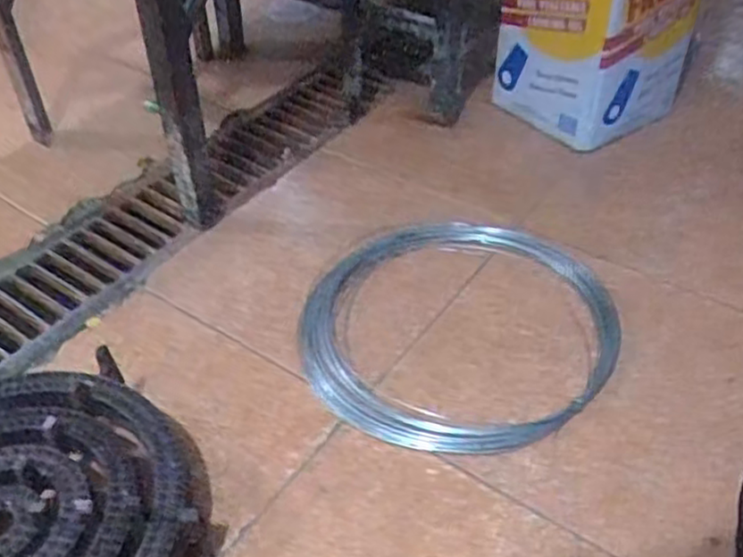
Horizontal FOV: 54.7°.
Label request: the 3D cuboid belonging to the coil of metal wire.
[{"bbox_3d":[0.104,0.053,0.884,0.378,0.026,0.370,0,43,0],"label":"coil of metal wire"}]

